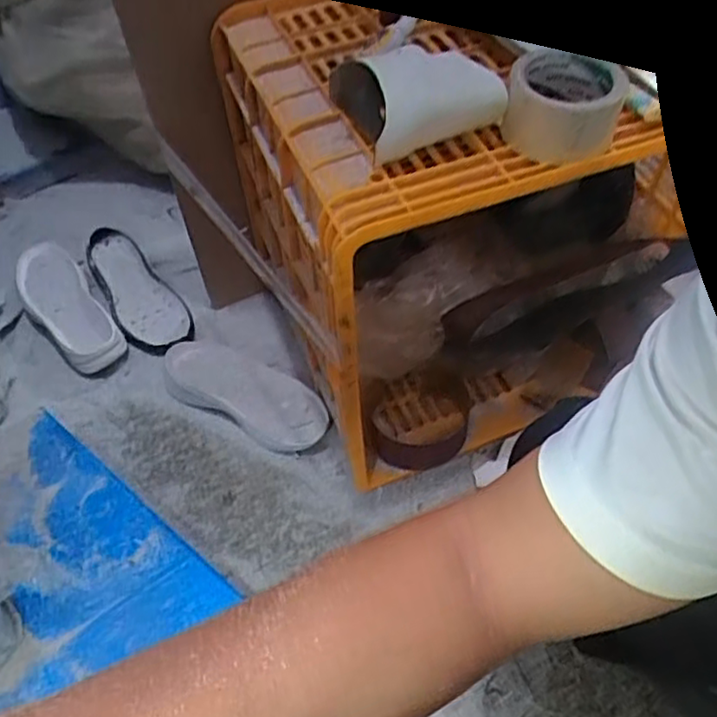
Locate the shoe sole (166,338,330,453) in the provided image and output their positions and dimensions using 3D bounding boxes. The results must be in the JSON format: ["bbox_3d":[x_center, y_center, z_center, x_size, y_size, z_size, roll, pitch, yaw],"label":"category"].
[{"bbox_3d":[-0.164,0.050,1.002,0.272,0.039,0.111,23,57,19],"label":"shoe sole"}]

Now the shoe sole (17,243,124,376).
[{"bbox_3d":[-0.474,-0.084,1.103,0.107,0.063,0.265,-30,57,-18],"label":"shoe sole"}]

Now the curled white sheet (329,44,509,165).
[{"bbox_3d":[0.054,-0.228,0.592,0.129,0.074,0.082,-22,55,-13],"label":"curled white sheet"}]

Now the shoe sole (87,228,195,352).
[{"bbox_3d":[-0.366,-0.116,1.130,0.106,0.035,0.305,-27,56,-16],"label":"shoe sole"}]

